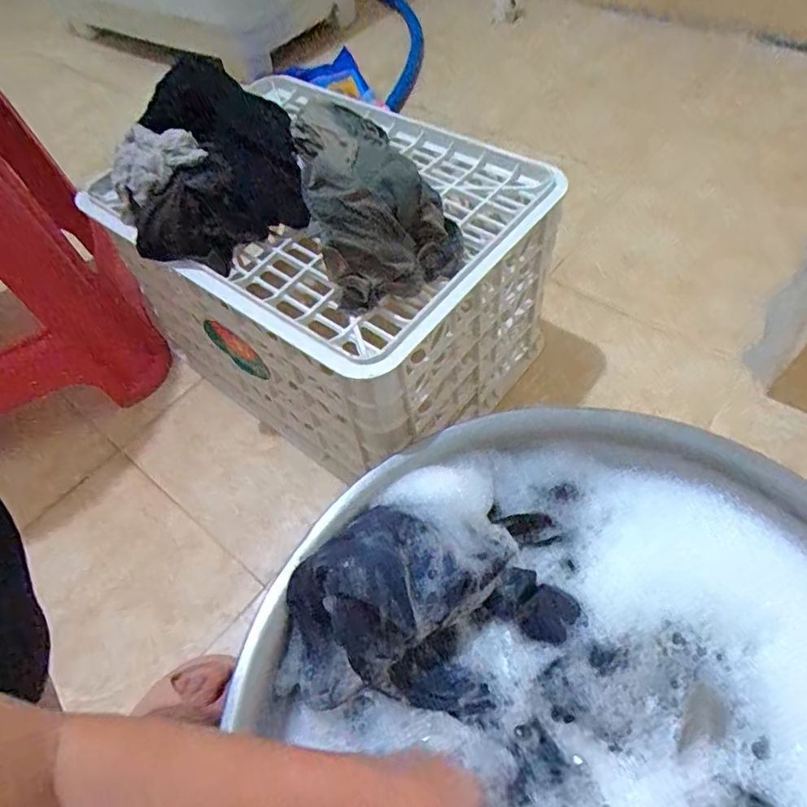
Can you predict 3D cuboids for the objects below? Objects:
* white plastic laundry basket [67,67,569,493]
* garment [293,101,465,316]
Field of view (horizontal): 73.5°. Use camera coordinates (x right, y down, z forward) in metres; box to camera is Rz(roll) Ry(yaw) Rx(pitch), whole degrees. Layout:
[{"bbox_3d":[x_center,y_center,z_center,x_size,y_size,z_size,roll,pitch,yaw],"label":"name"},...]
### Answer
[{"bbox_3d":[-0.083,-0.153,0.685,0.452,0.271,0.345,36,66,25],"label":"white plastic laundry basket"},{"bbox_3d":[-0.037,-0.224,0.522,0.125,0.097,0.269,-16,55,-4],"label":"garment"}]

